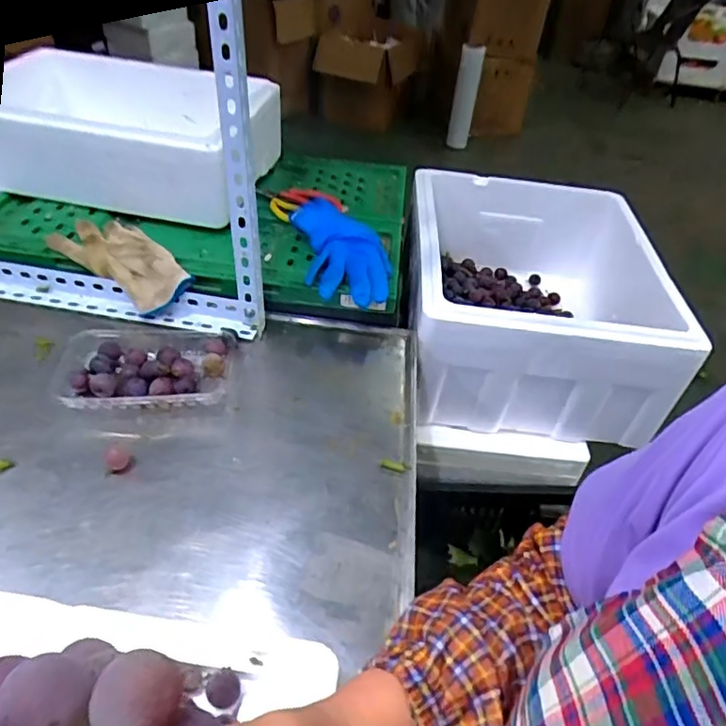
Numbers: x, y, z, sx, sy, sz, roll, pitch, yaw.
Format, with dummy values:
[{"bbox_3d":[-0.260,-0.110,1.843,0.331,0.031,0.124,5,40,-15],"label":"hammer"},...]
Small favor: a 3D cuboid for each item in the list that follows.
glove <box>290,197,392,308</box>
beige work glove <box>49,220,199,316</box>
[{"bbox_3d":[-0.032,-0.166,0.793,0.107,0.045,0.239,-6,44,-16],"label":"glove"},{"bbox_3d":[-0.316,-0.130,0.755,0.196,0.047,0.102,34,49,27],"label":"beige work glove"}]

